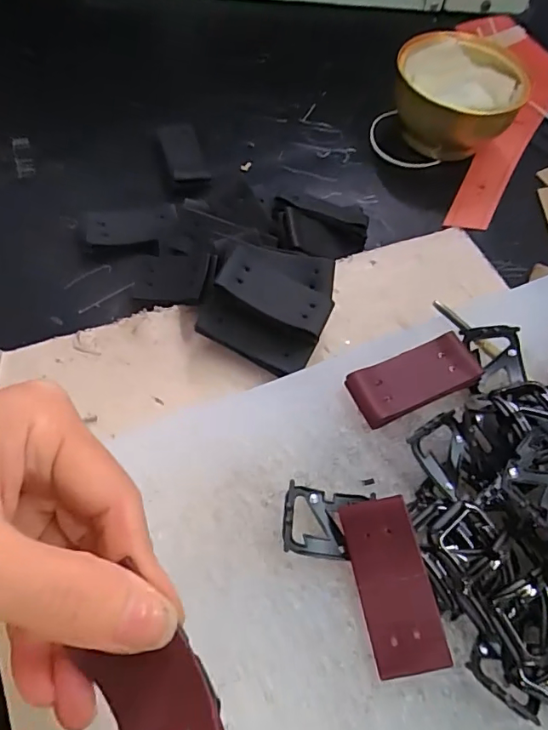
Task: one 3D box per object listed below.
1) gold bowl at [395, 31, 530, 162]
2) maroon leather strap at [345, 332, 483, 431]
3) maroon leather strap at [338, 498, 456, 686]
[{"bbox_3d":[0.144,-0.213,0.407,0.092,0.052,0.100,2,60,-3],"label":"gold bowl"},{"bbox_3d":[0.068,0.007,0.250,0.063,0.011,0.027,-20,63,-15],"label":"maroon leather strap"},{"bbox_3d":[0.045,0.084,0.199,0.026,0.004,0.062,-16,65,7],"label":"maroon leather strap"}]

